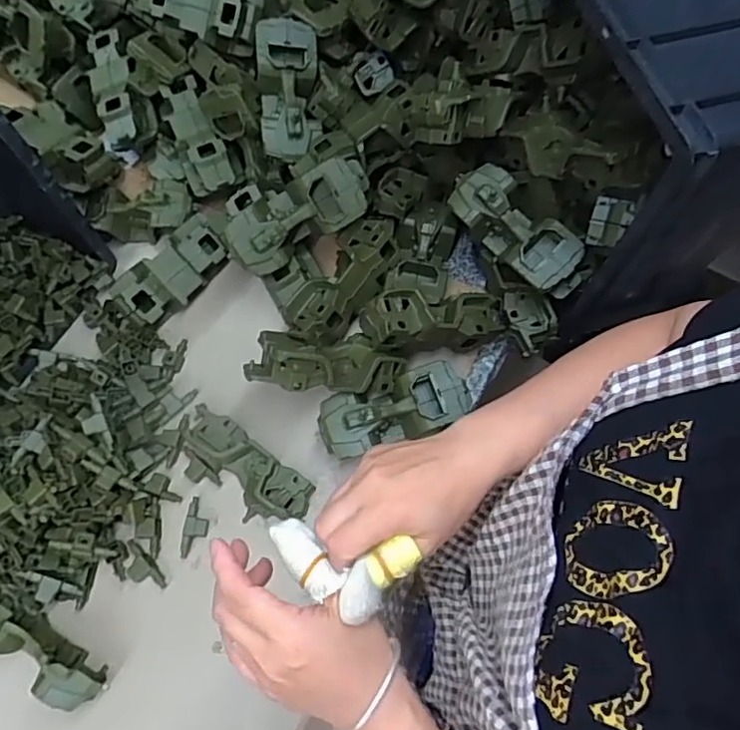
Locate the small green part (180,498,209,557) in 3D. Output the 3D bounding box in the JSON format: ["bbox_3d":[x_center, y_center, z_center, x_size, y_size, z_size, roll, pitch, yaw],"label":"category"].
[{"bbox_3d":[-0.203,0.189,0.674,0.028,0.016,0.067,7,67,3],"label":"small green part"}]

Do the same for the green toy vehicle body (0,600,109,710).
[{"bbox_3d":[-0.355,0.295,0.599,0.174,0.077,0.044,31,70,12],"label":"green toy vehicle body"}]

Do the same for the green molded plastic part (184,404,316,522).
[{"bbox_3d":[-0.154,0.120,0.692,0.182,0.035,0.070,34,71,13],"label":"green molded plastic part"}]

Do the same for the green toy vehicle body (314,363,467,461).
[{"bbox_3d":[0.029,0.058,0.705,0.178,0.066,0.076,-16,68,-7],"label":"green toy vehicle body"}]

